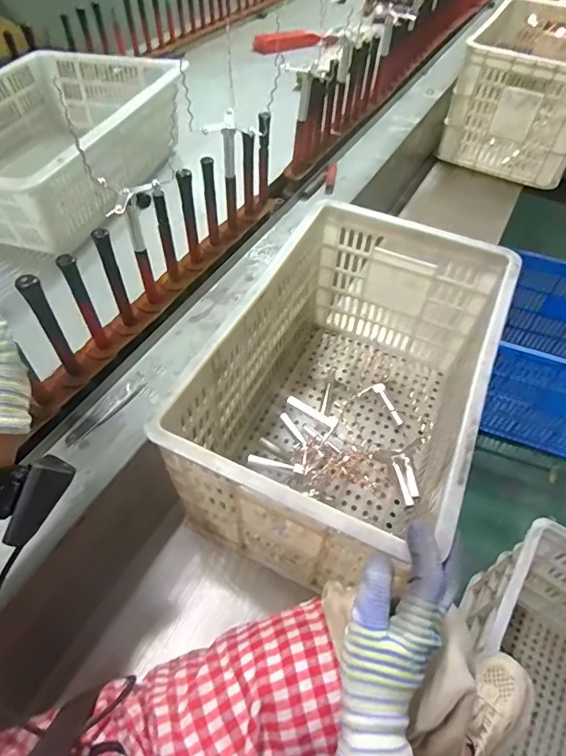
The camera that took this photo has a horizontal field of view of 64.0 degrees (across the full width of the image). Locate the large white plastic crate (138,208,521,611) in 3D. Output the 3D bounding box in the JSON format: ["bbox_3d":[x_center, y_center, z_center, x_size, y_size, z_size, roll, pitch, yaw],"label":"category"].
[{"bbox_3d":[0.092,0.019,0.639,0.308,0.269,0.472,20,54,17],"label":"large white plastic crate"}]

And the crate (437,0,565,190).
[{"bbox_3d":[0.745,-0.874,1.361,0.364,0.277,0.677,21,54,18],"label":"crate"}]

